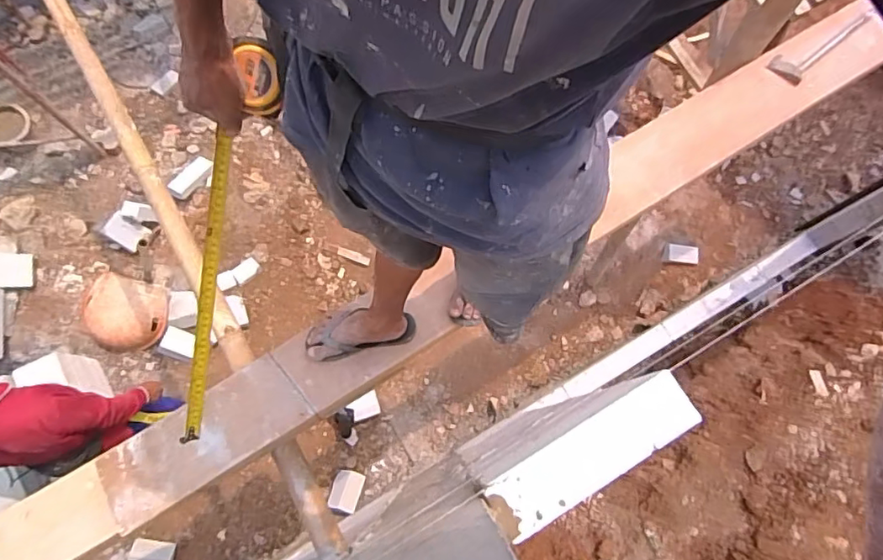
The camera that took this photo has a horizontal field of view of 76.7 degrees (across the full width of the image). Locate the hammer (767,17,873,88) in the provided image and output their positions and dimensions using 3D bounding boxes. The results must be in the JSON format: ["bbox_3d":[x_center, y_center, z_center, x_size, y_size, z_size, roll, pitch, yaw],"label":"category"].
[{"bbox_3d":[0.965,-0.609,1.432,0.294,0.049,0.094,-39,79,-11],"label":"hammer"}]

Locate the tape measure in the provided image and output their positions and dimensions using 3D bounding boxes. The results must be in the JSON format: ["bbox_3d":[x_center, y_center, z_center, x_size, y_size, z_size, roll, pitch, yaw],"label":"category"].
[{"bbox_3d":[-0.259,-0.019,0.650,0.067,0.032,0.495,22,112,7],"label":"tape measure"}]

